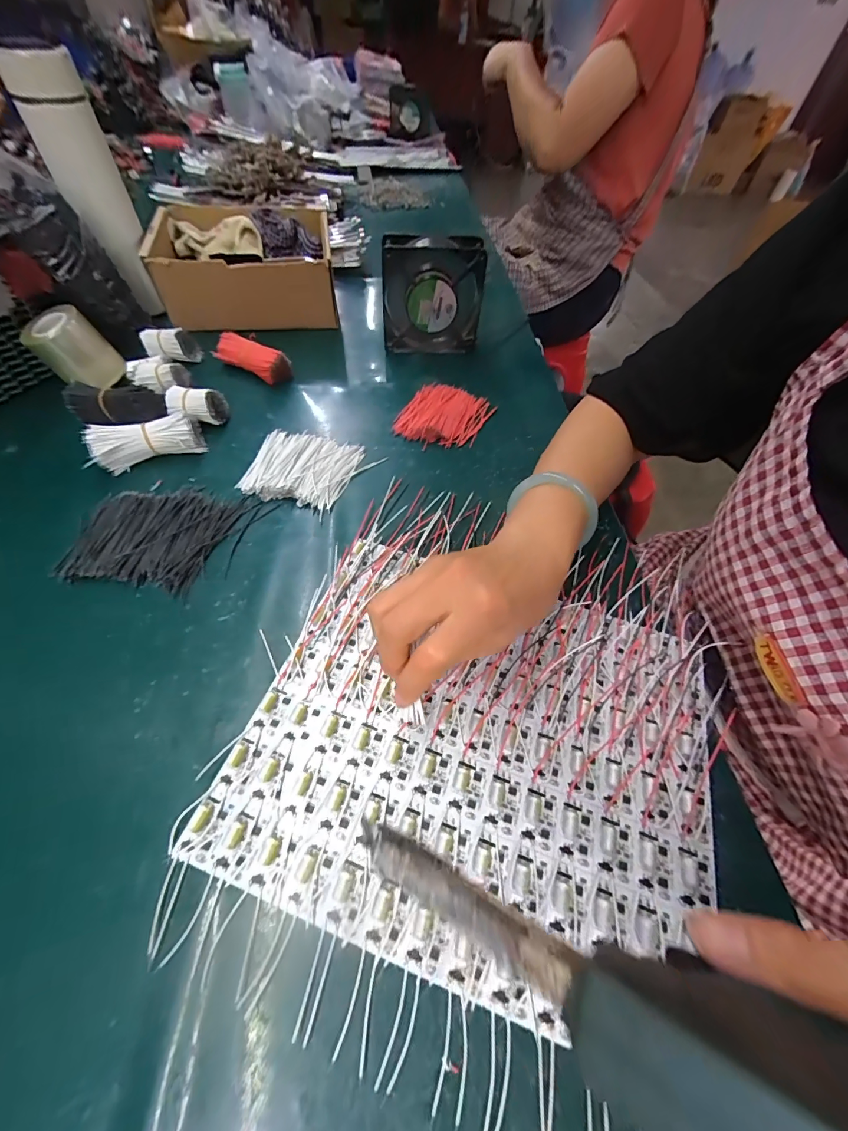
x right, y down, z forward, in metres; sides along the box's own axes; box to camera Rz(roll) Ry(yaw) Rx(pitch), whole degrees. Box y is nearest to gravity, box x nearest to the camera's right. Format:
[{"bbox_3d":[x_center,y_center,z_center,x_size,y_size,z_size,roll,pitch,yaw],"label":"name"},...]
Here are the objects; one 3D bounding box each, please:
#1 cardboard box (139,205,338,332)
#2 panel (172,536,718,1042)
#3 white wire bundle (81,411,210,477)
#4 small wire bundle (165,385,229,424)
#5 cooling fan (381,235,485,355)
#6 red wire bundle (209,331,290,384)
[{"bbox_3d":[-0.234,-0.402,0.544,0.214,0.078,0.163,-6,56,-8],"label":"cardboard box"},{"bbox_3d":[0.035,0.109,0.264,0.285,0.008,0.238,19,56,9],"label":"panel"},{"bbox_3d":[-0.267,-0.121,0.390,0.093,0.035,0.036,-22,60,-18],"label":"white wire bundle"},{"bbox_3d":[-0.239,-0.165,0.424,0.053,0.035,0.034,-2,55,-6],"label":"small wire bundle"},{"bbox_3d":[0.010,-0.327,0.501,0.120,0.123,0.034,-5,56,-8],"label":"cooling fan"},{"bbox_3d":[-0.202,-0.246,0.481,0.088,0.038,0.034,23,57,12],"label":"red wire bundle"}]

